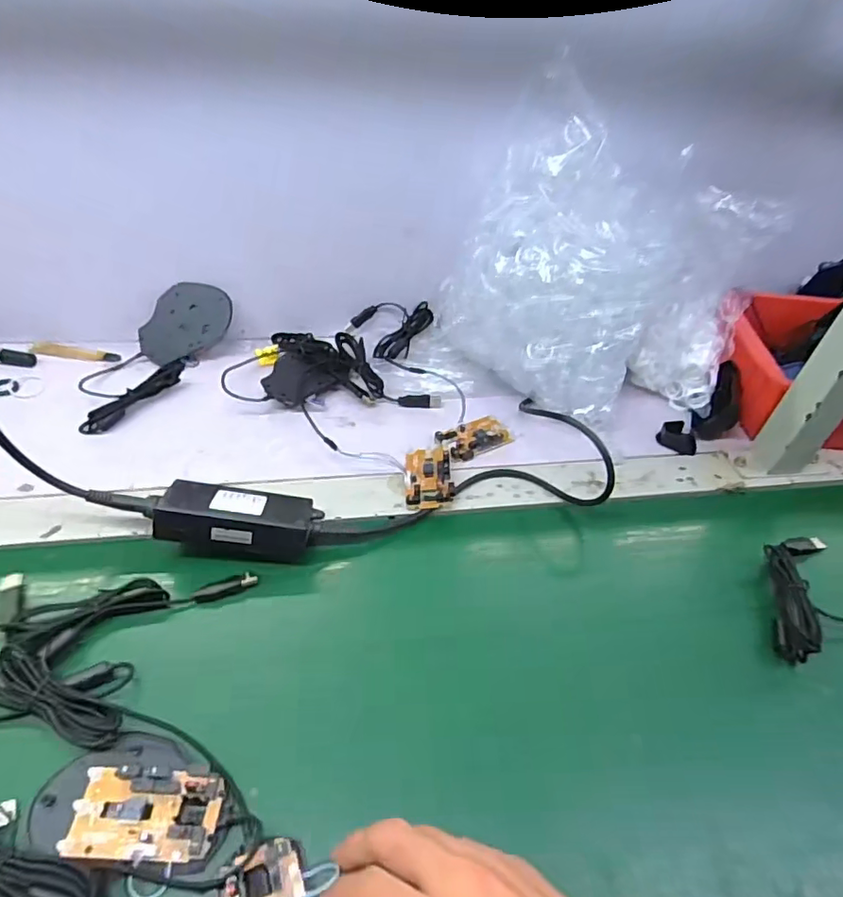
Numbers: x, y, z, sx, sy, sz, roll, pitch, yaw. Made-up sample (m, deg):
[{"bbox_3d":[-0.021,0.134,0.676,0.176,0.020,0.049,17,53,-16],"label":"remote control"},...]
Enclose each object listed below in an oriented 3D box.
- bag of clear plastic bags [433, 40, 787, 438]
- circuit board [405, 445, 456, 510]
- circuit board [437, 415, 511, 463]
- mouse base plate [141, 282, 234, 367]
[{"bbox_3d":[0.186,-0.178,0.584,0.279,0.250,0.198,33,50,26],"label":"bag of clear plastic bags"},{"bbox_3d":[0.007,0.024,0.528,0.042,0.017,0.073,1,44,-4],"label":"circuit board"},{"bbox_3d":[0.054,-0.011,0.573,0.076,0.007,0.044,-20,49,-24],"label":"circuit board"},{"bbox_3d":[-0.265,-0.139,0.633,0.073,0.106,0.008,35,3,-11],"label":"mouse base plate"}]

